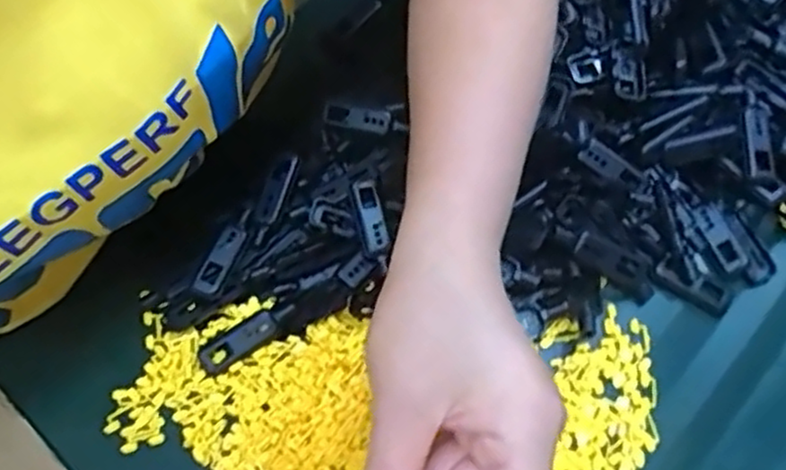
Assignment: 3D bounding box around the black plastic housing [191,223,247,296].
[{"bbox_3d":[-0.096,0.013,0.386,0.014,0.007,0.044,18,66,8],"label":"black plastic housing"}]

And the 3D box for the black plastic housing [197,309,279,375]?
[{"bbox_3d":[-0.083,0.056,0.372,0.044,0.006,0.015,-32,69,-14],"label":"black plastic housing"}]

